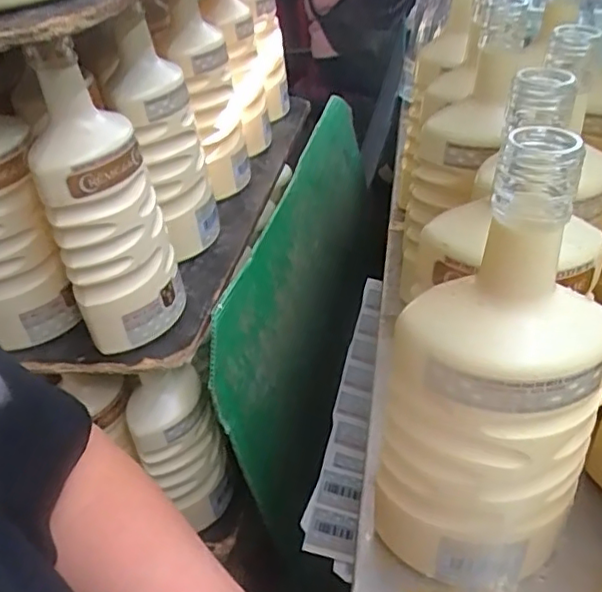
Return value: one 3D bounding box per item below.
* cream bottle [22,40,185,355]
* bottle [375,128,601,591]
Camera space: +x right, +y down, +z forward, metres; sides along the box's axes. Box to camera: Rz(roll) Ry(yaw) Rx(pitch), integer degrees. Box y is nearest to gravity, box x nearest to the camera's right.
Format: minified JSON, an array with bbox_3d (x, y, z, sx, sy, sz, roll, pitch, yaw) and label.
[{"bbox_3d":[-0.147,-0.061,0.464,0.070,0.216,0.068,-6,38,1],"label":"cream bottle"},{"bbox_3d":[0.088,0.053,0.294,0.074,0.247,0.075,-29,43,-26],"label":"bottle"}]

